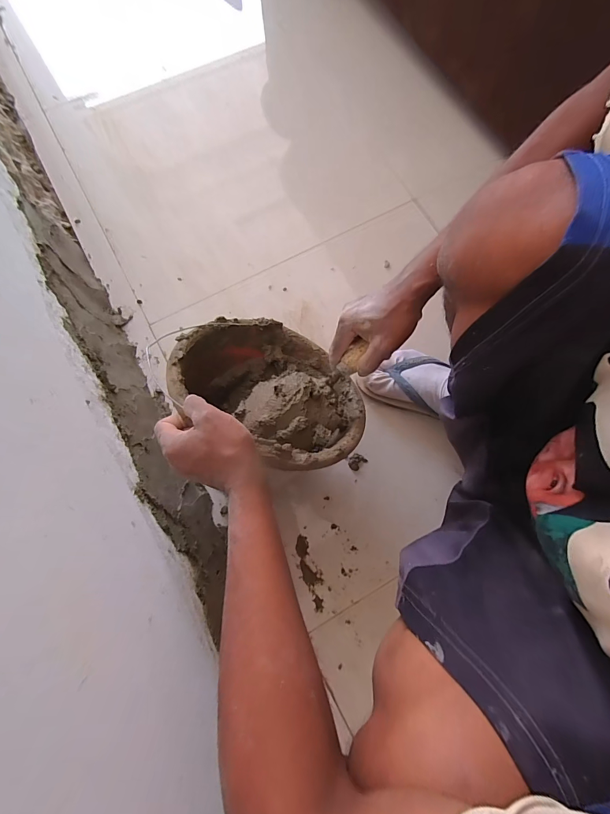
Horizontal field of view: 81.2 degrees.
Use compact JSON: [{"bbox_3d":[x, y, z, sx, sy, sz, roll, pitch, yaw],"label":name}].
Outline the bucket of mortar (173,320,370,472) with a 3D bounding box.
[{"bbox_3d":[-0.060,0.004,0.492,0.257,0.152,0.237,18,39,-15],"label":"bucket of mortar"}]

